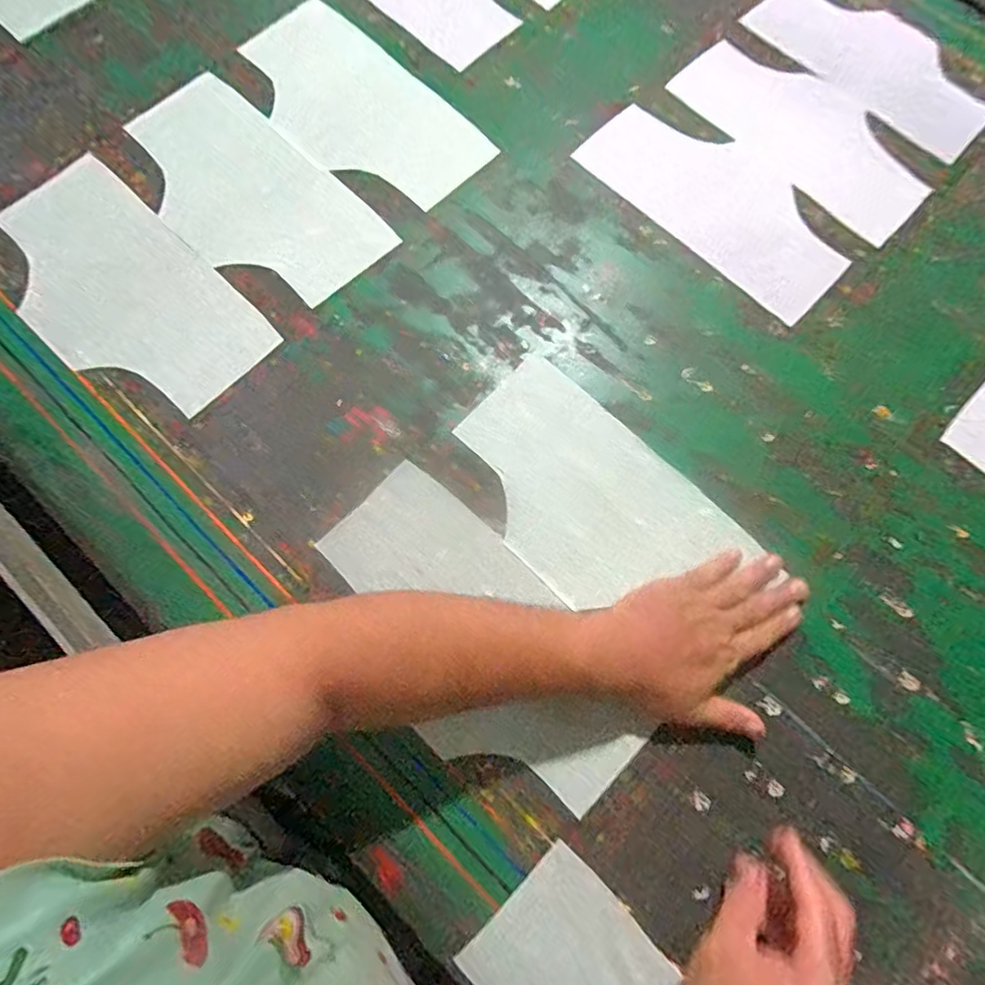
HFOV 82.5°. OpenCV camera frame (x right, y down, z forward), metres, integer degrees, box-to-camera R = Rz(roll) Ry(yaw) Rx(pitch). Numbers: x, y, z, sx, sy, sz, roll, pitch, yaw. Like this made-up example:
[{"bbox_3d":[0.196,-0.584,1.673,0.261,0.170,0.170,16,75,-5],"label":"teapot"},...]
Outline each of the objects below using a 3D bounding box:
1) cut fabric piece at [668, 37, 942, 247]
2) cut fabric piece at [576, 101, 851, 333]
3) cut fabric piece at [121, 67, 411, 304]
[{"bbox_3d":[0.368,-0.426,0.658,0.148,0.008,0.309,-40,78,-12],"label":"cut fabric piece"},{"bbox_3d":[0.250,-0.325,0.622,0.148,0.006,0.304,-43,79,-13],"label":"cut fabric piece"},{"bbox_3d":[-0.268,-0.328,0.609,0.327,0.009,0.167,42,77,10],"label":"cut fabric piece"}]

